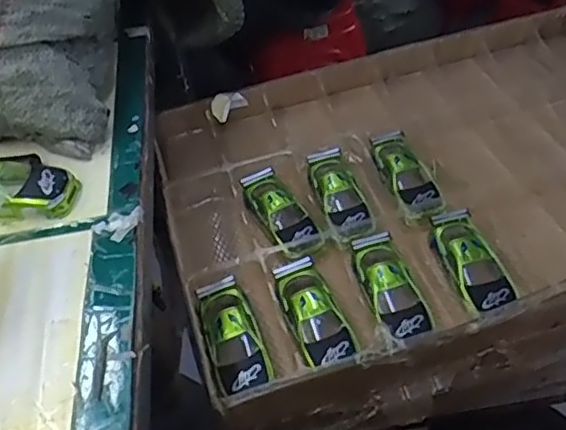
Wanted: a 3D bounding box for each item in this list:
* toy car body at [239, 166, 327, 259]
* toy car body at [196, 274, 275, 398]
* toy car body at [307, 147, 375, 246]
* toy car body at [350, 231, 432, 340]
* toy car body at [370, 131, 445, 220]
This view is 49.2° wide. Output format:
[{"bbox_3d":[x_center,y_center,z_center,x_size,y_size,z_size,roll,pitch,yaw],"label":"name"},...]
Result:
[{"bbox_3d":[-0.003,-0.002,0.718,0.052,0.036,0.143,-22,45,-14],"label":"toy car body"},{"bbox_3d":[-0.046,0.118,0.590,0.048,0.033,0.136,-17,44,-10],"label":"toy car body"},{"bbox_3d":[0.067,-0.019,0.727,0.053,0.039,0.147,-14,44,-7],"label":"toy car body"},{"bbox_3d":[0.107,0.075,0.618,0.053,0.038,0.139,-12,44,-5],"label":"toy car body"},{"bbox_3d":[0.147,-0.047,0.738,0.057,0.032,0.153,-13,44,-6],"label":"toy car body"}]

